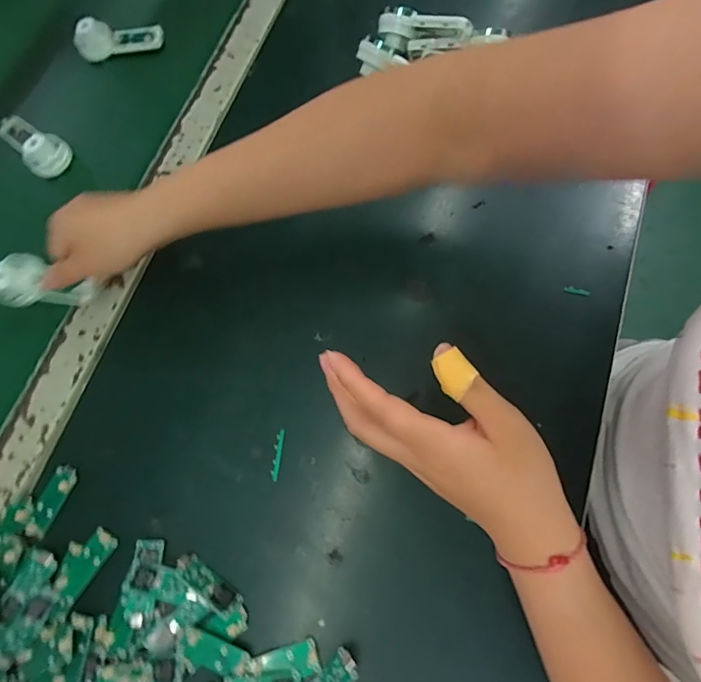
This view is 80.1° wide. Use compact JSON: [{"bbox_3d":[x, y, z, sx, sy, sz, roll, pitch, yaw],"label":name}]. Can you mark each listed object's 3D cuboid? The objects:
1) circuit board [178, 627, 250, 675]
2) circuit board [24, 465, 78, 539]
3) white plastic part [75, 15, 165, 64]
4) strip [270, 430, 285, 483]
[{"bbox_3d":[-0.092,0.210,0.279,0.048,0.004,0.020,19,75,8],"label":"circuit board"},{"bbox_3d":[-0.229,0.122,0.320,0.019,0.005,0.052,22,75,9],"label":"circuit board"},{"bbox_3d":[-0.256,-0.337,0.458,0.096,0.031,0.034,-4,72,3],"label":"white plastic part"},{"bbox_3d":[-0.056,0.087,0.320,0.006,0.004,0.038,5,73,4],"label":"strip"}]

